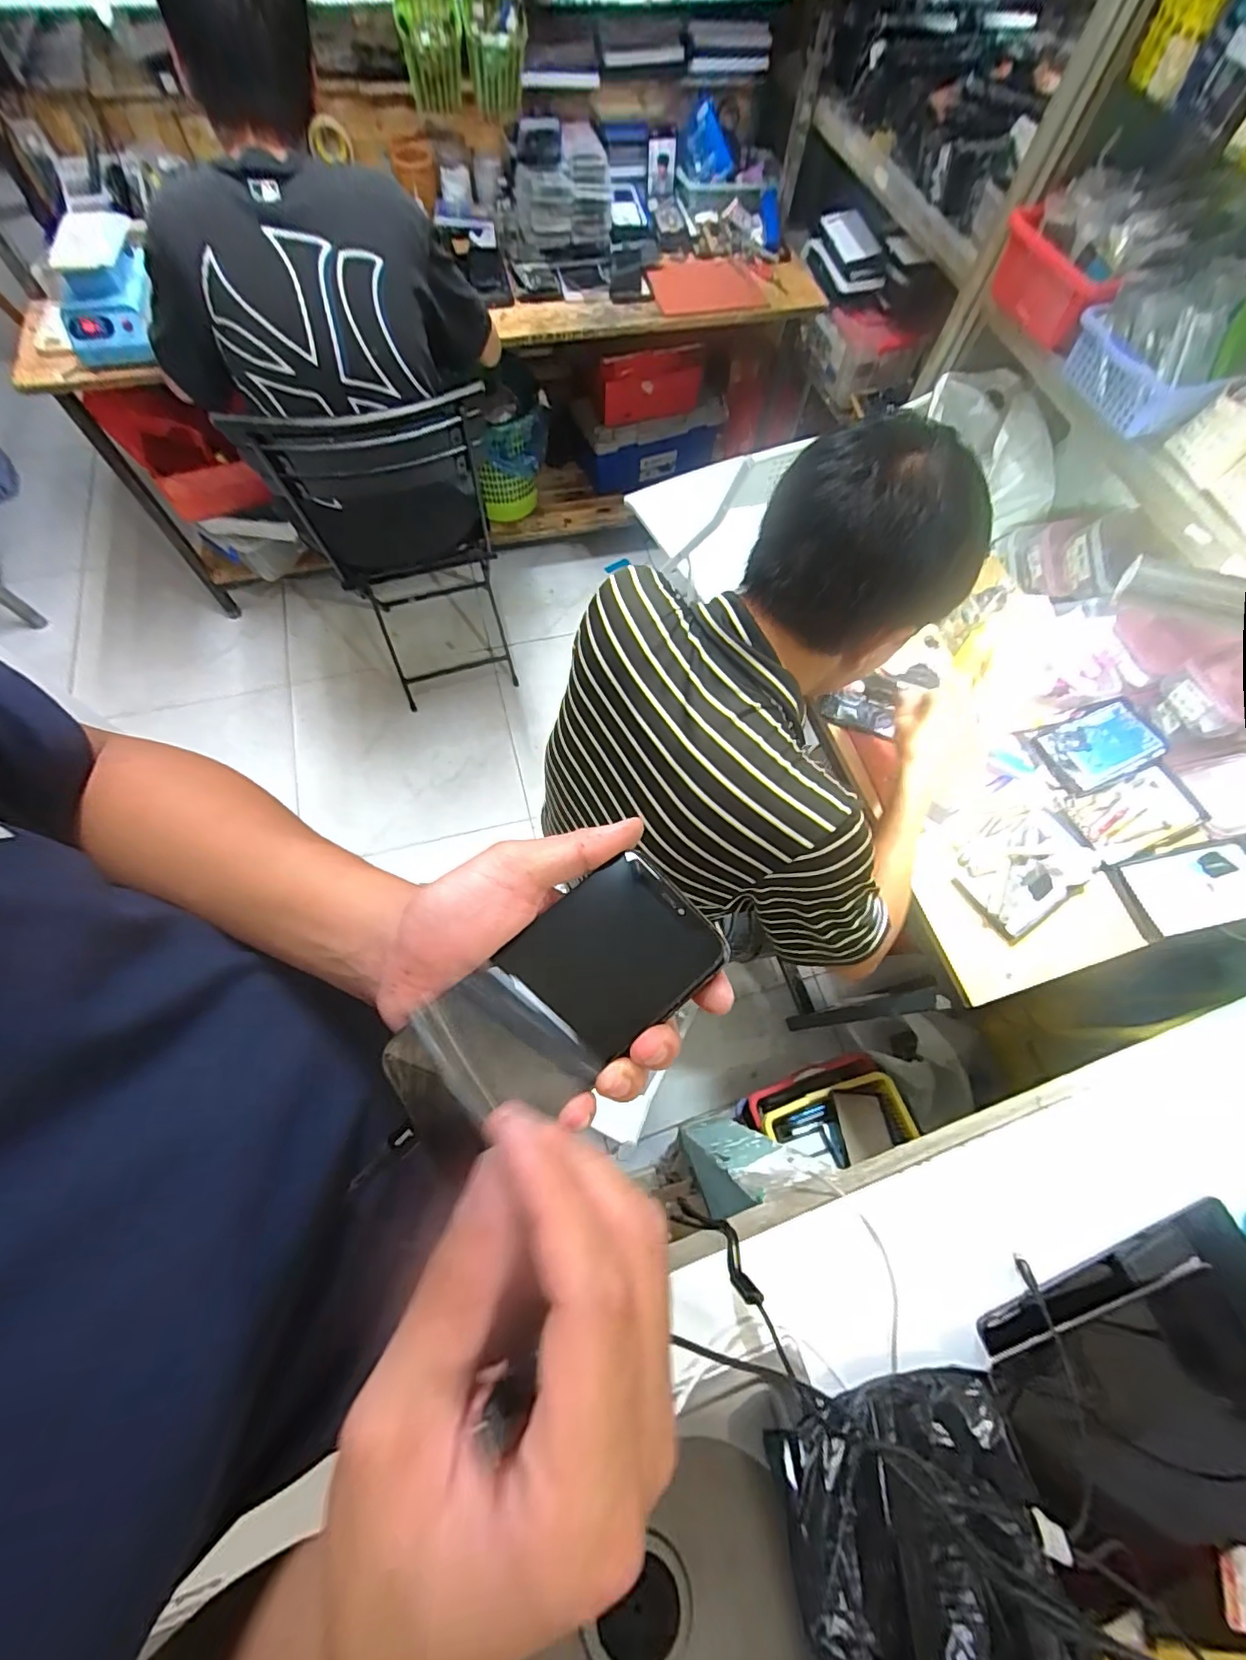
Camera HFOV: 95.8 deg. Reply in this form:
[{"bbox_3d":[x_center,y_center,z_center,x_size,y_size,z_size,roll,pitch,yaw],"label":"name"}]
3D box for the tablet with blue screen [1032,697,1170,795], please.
[{"bbox_3d":[0.684,-0.121,0.808,0.160,0.011,0.101,-25,76,-5],"label":"tablet with blue screen"}]

